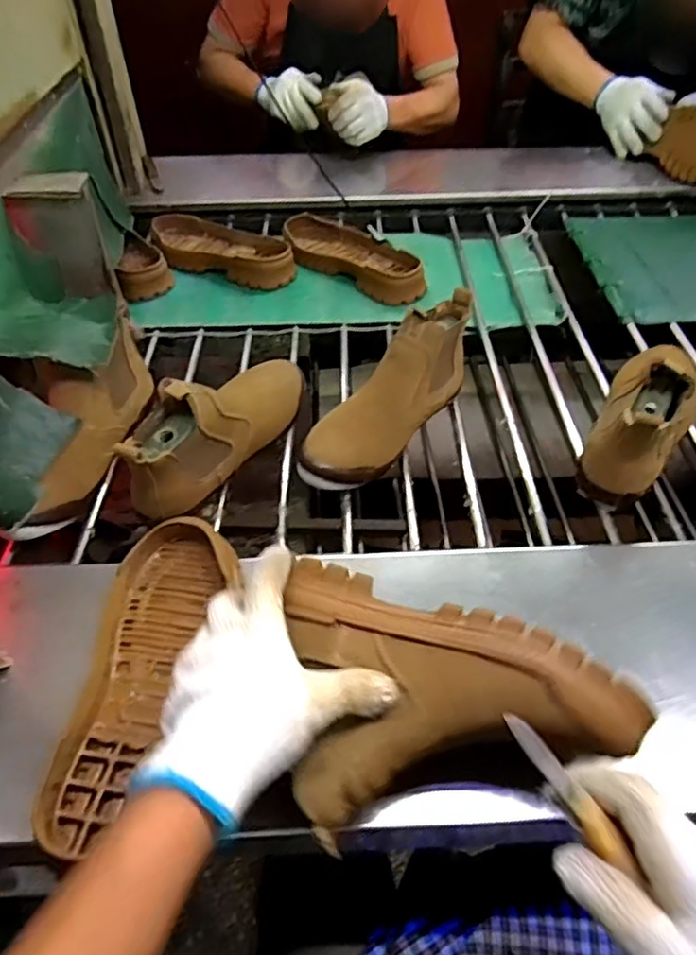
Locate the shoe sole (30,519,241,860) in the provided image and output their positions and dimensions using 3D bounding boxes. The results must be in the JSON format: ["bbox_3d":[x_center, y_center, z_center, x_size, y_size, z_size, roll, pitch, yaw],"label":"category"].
[{"bbox_3d":[-0.163,0.149,0.491,0.106,0.046,0.269,6,47,6],"label":"shoe sole"}]

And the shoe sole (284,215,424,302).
[{"bbox_3d":[0.003,-0.376,1.033,0.119,0.039,0.308,-36,57,-28],"label":"shoe sole"}]

